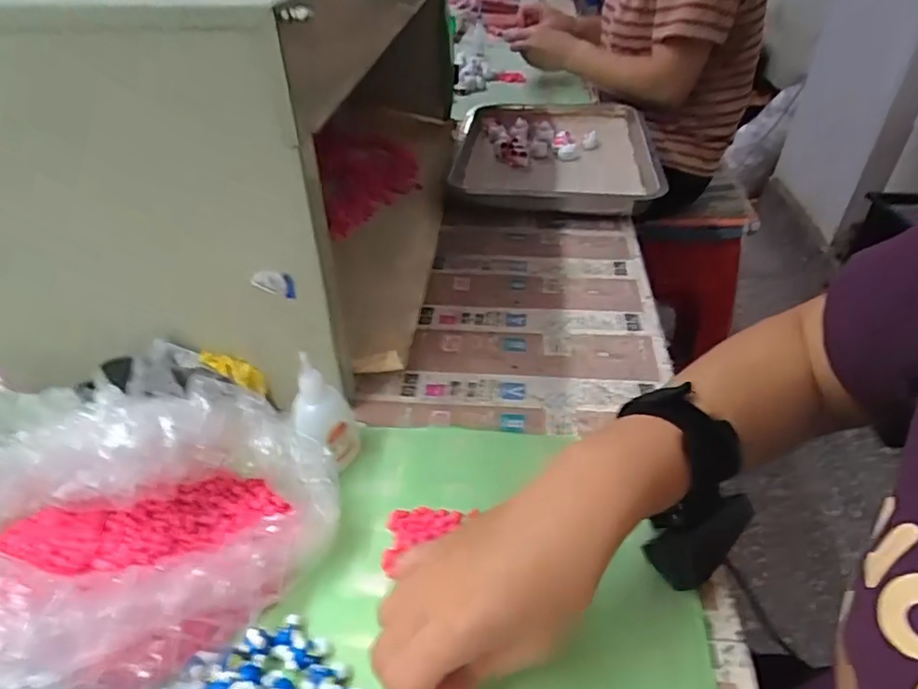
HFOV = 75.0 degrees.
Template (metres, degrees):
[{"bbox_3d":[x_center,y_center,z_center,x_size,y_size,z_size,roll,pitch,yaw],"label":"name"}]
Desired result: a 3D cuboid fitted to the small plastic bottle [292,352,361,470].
[{"bbox_3d":[-0.089,0.048,0.401,0.039,0.088,0.034,-12,41,-13],"label":"small plastic bottle"}]

